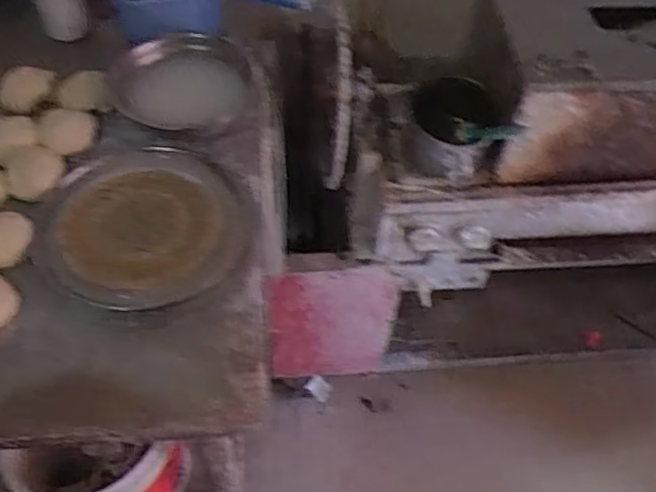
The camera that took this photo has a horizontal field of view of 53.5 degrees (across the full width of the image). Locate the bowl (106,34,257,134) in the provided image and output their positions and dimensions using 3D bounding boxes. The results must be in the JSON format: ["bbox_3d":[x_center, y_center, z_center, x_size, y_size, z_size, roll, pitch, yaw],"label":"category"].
[{"bbox_3d":[-0.196,-0.222,0.874,0.185,0.059,0.185,2,53,-2],"label":"bowl"}]

